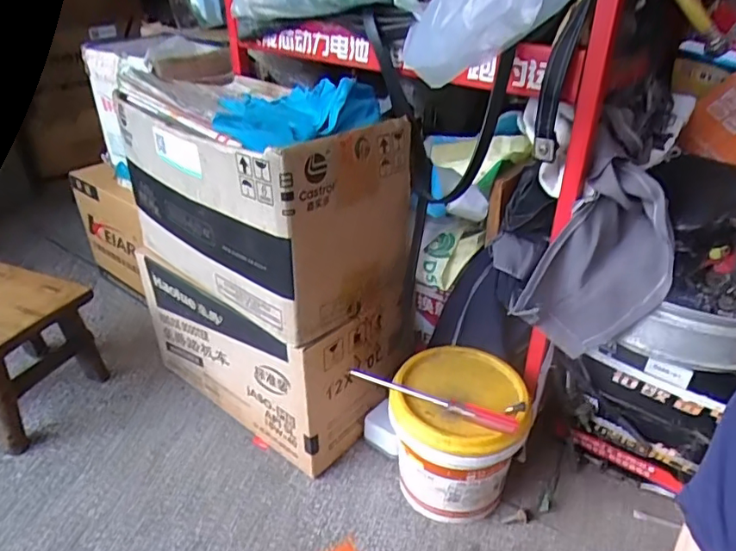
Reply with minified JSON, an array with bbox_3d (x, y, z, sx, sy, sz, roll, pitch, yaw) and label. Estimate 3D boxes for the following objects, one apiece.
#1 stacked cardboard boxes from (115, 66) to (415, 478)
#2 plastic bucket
[{"bbox_3d":[-0.161,-0.024,0.849,0.434,0.472,0.236,25,38,35],"label":"stacked cardboard boxes"},{"bbox_3d":[0.115,0.217,0.727,0.159,0.170,0.157,-1,31,1],"label":"plastic bucket"}]

